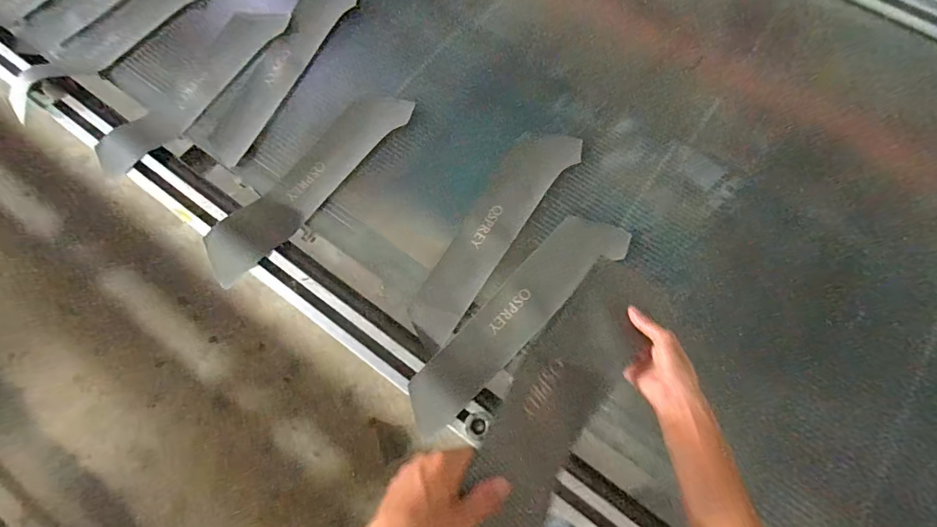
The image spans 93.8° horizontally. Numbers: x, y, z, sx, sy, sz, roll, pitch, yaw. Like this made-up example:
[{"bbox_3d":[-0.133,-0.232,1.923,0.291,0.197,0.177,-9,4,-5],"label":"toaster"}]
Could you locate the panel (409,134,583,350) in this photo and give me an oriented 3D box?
[{"bbox_3d":[0.047,-0.066,0.742,0.095,0.023,0.426,35,73,12],"label":"panel"}]

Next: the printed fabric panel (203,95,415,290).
[{"bbox_3d":[-0.279,-0.160,0.770,0.116,0.043,0.457,35,73,12],"label":"printed fabric panel"}]

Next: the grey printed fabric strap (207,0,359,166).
[{"bbox_3d":[-0.378,-0.398,0.877,0.128,0.018,0.446,24,71,8],"label":"grey printed fabric strap"}]

